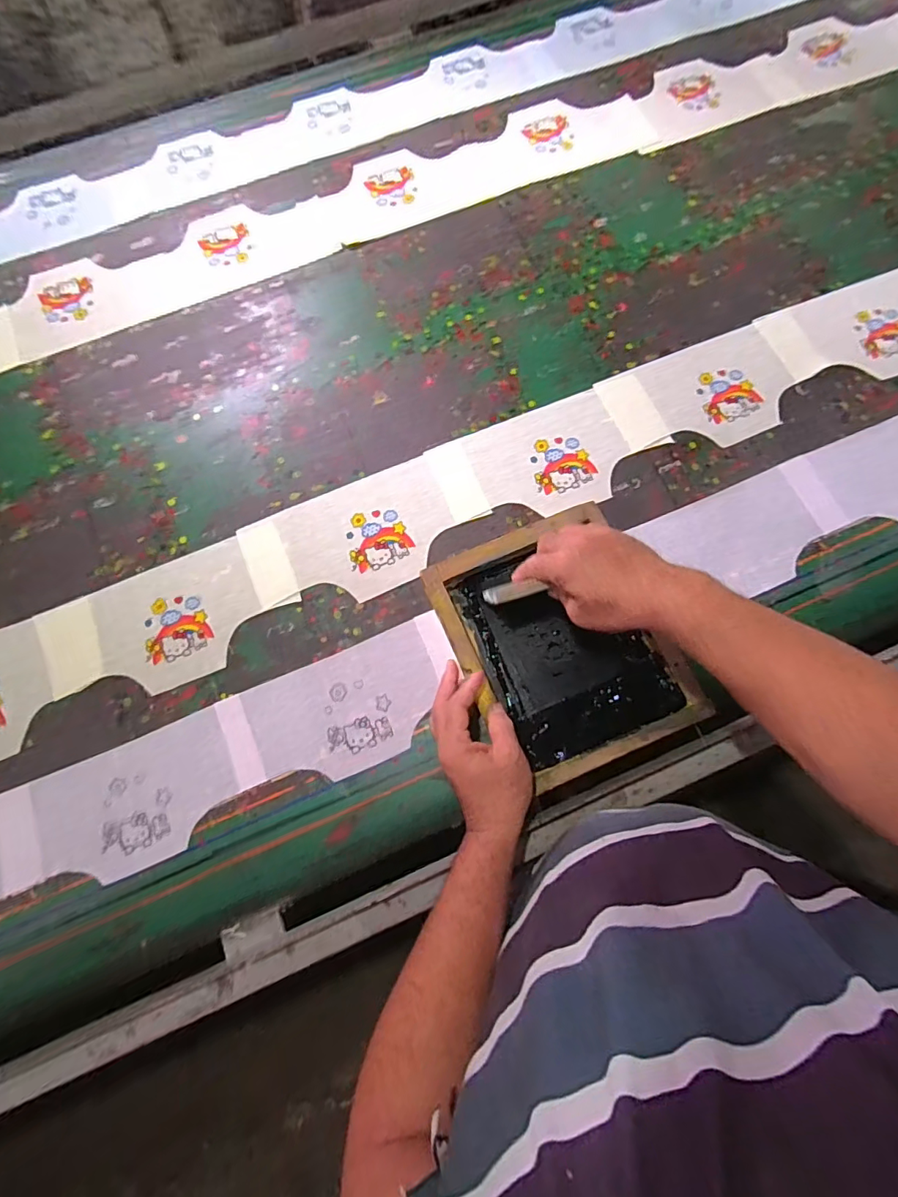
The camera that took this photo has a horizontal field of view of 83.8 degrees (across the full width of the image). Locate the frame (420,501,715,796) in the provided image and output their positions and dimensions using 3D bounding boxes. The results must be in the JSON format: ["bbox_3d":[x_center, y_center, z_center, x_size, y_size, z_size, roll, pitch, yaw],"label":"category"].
[{"bbox_3d":[0.123,0.048,0.563,0.220,0.056,0.270,-25,76,-5],"label":"frame"}]

